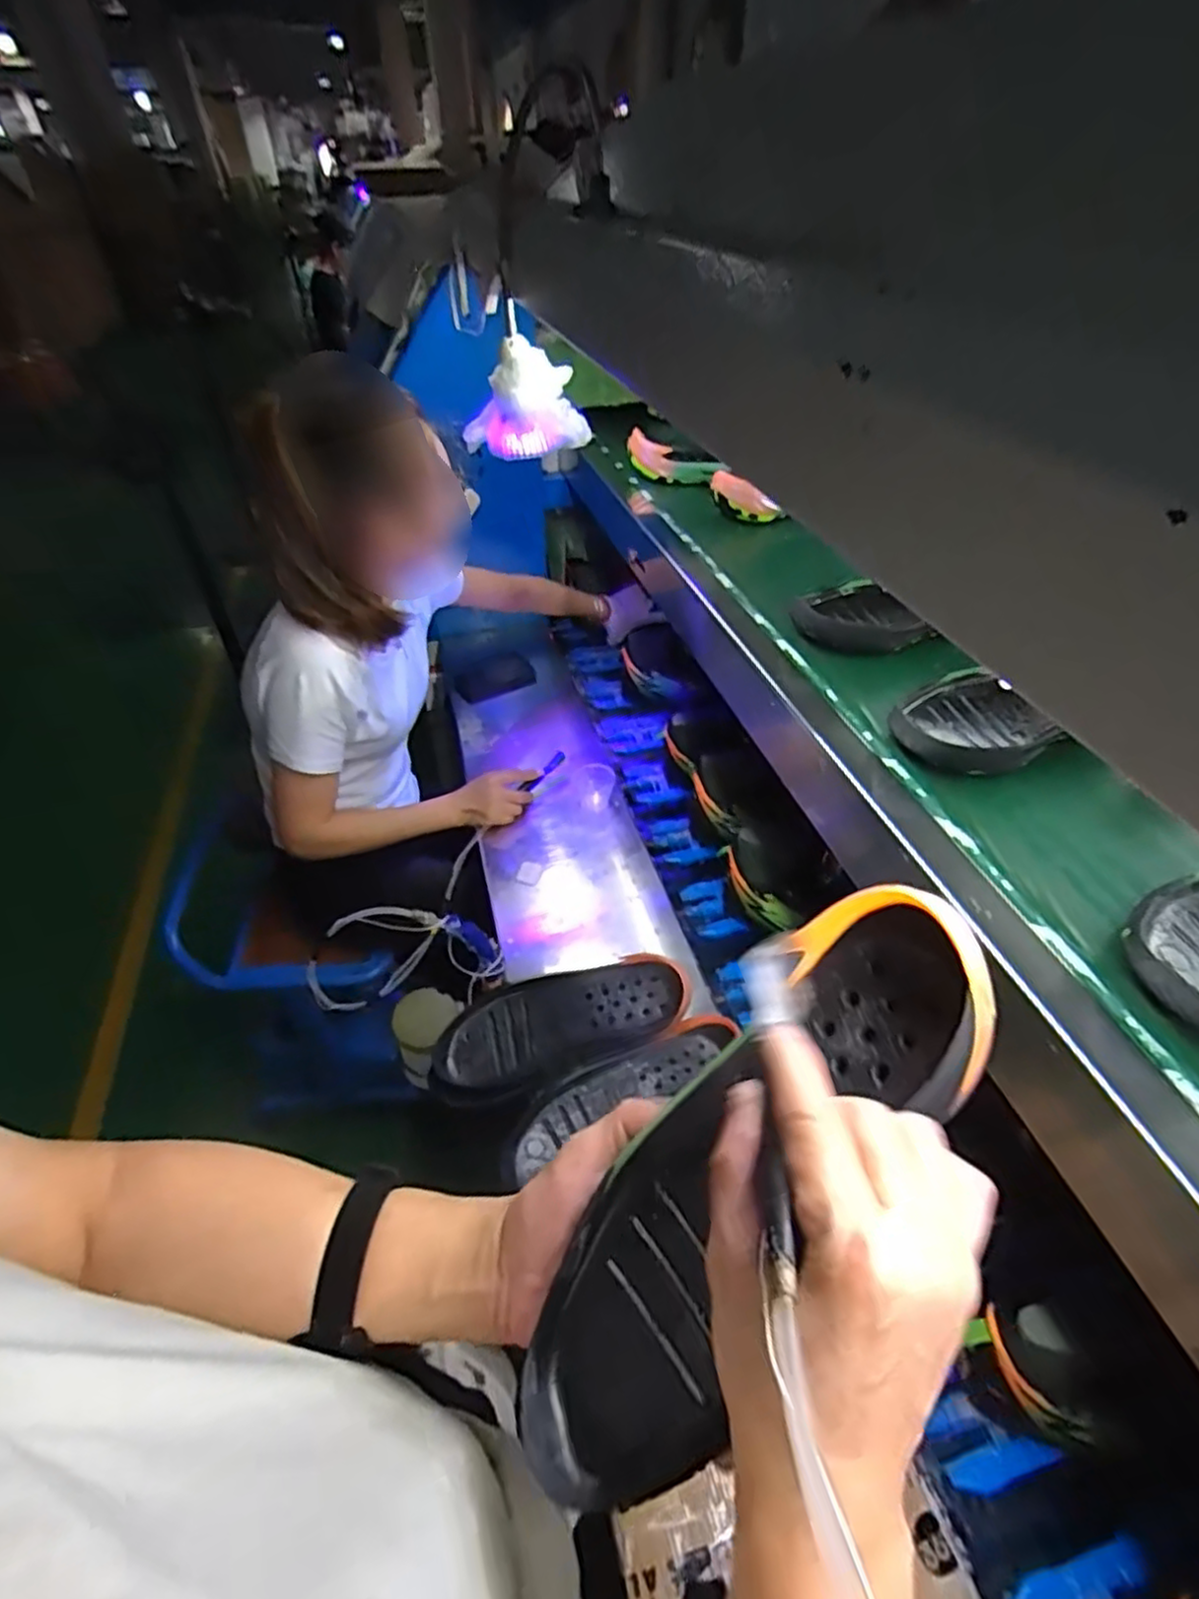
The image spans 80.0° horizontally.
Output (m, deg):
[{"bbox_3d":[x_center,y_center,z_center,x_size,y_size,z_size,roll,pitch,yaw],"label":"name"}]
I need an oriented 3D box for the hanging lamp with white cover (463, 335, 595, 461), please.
[{"bbox_3d":[-0.089,-0.476,0.848,0.102,0.112,0.123,-28,48,-27],"label":"hanging lamp with white cover"}]

